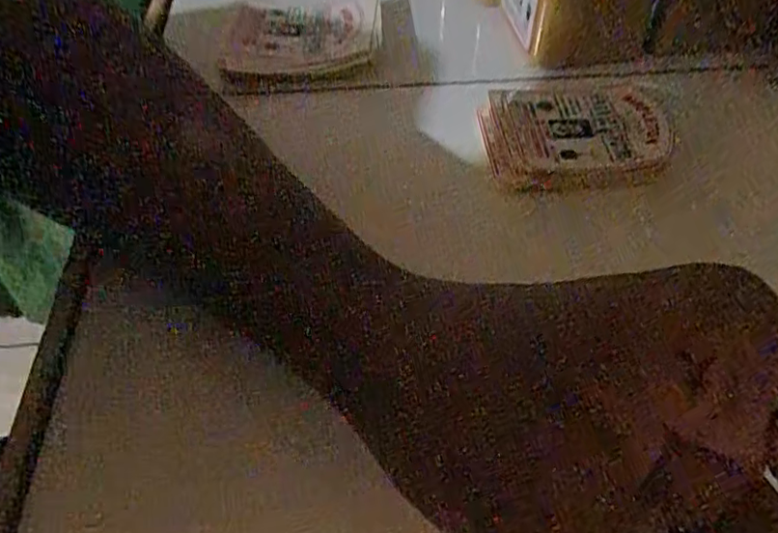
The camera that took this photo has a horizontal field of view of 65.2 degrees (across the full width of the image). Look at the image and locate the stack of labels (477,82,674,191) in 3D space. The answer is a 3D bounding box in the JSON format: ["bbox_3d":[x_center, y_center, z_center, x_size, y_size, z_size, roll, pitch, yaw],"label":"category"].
[{"bbox_3d":[0.084,-0.060,0.272,0.081,0.013,0.058,-1,52,0],"label":"stack of labels"}]

